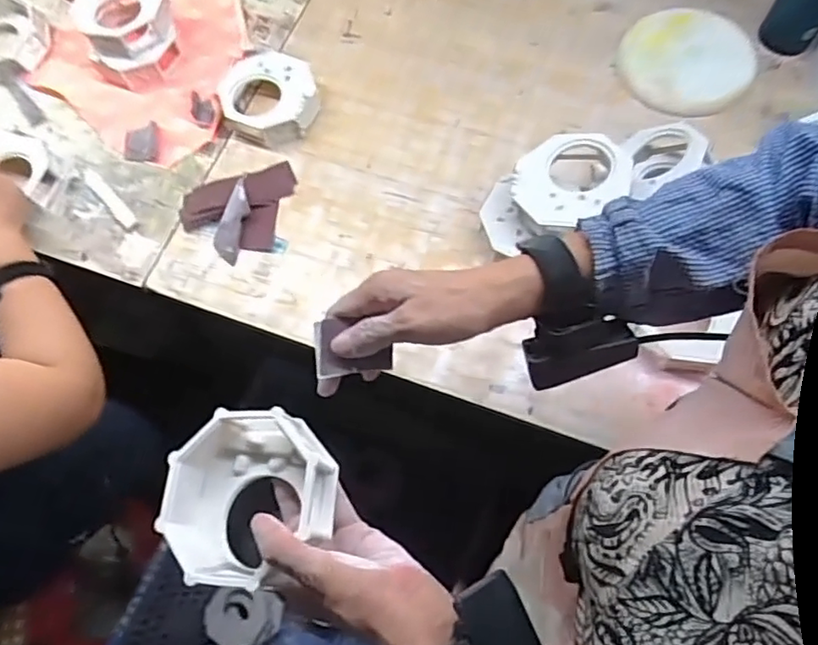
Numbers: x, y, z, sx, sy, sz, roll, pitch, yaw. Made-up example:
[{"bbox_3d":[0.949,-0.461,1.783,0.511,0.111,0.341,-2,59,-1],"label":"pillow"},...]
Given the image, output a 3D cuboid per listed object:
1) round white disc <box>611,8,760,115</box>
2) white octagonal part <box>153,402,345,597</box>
[{"bbox_3d":[0.363,-0.346,0.794,0.169,0.027,0.161,32,71,12],"label":"round white disc"},{"bbox_3d":[-0.113,0.118,0.419,0.116,0.056,0.110,-39,73,-14],"label":"white octagonal part"}]

